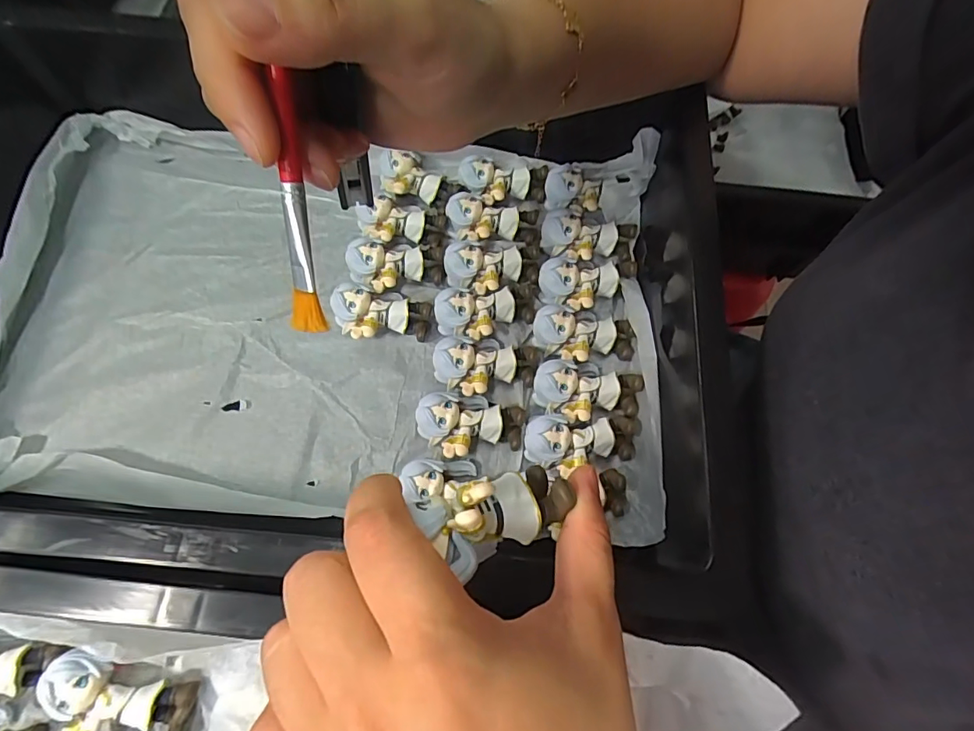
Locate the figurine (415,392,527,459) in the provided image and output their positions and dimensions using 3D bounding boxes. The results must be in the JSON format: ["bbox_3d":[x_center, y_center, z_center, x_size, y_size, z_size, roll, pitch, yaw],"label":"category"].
[{"bbox_3d":[-0.009,0.034,0.293,0.061,0.023,0.036,-6,70,-4],"label":"figurine"}]

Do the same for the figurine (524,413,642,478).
[{"bbox_3d":[0.057,0.047,0.294,0.070,0.023,0.032,-3,70,-12],"label":"figurine"}]

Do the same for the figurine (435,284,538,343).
[{"bbox_3d":[0.003,-0.034,0.323,0.071,0.025,0.032,-12,70,-16],"label":"figurine"}]

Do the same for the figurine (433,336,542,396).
[{"bbox_3d":[0.002,0.000,0.309,0.068,0.025,0.037,-1,70,-13],"label":"figurine"}]

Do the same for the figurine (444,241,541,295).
[{"bbox_3d":[0.004,-0.064,0.331,0.062,0.023,0.031,-5,70,-13],"label":"figurine"}]

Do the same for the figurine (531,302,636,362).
[{"bbox_3d":[0.062,-0.019,0.317,0.063,0.022,0.037,6,71,-9],"label":"figurine"}]

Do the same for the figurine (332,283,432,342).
[{"bbox_3d":[-0.067,-0.033,0.316,0.061,0.025,0.036,3,71,3],"label":"figurine"}]

